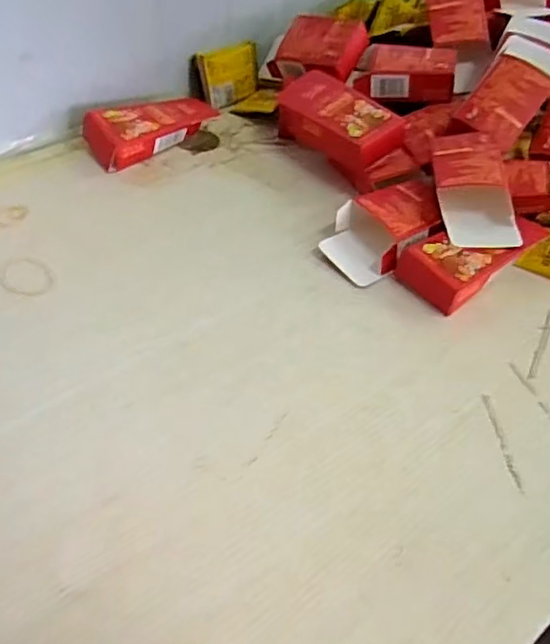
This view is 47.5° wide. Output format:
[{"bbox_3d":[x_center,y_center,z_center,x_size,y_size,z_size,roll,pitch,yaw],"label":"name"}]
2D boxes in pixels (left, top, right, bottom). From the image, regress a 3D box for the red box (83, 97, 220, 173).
[{"bbox_3d":[-0.147,-0.240,0.756,0.074,0.045,0.169,38,54,26],"label":"red box"}]

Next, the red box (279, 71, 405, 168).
[{"bbox_3d":[0.070,-0.237,0.732,0.154,0.045,0.089,35,52,24],"label":"red box"}]

